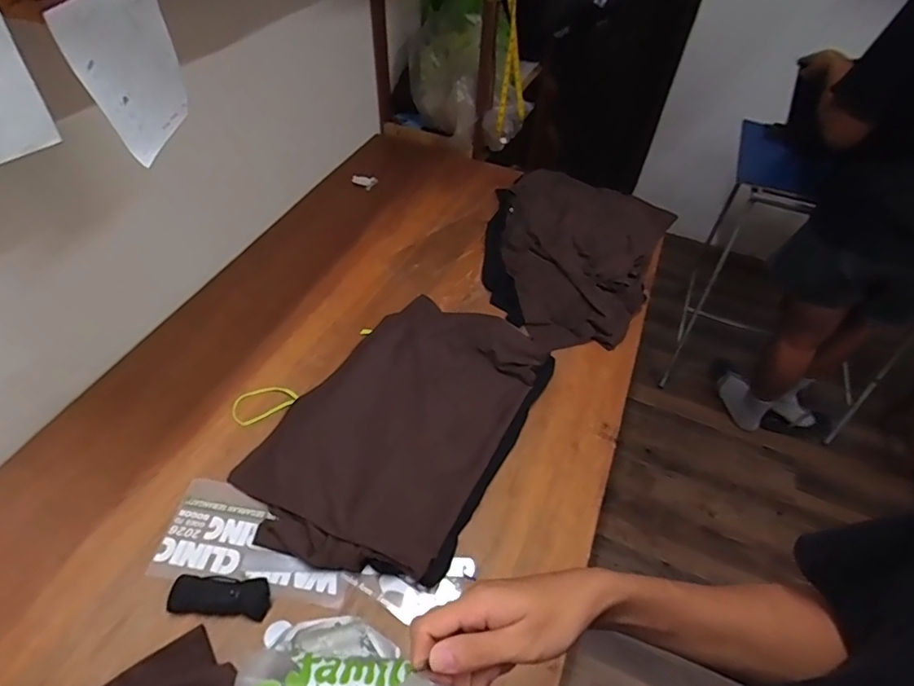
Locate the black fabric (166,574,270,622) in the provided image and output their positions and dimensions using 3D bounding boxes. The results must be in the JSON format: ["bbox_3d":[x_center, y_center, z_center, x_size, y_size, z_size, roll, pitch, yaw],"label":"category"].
[{"bbox_3d":[-0.322,0.343,0.701,0.129,0.029,0.047,5,49,-2],"label":"black fabric"}]

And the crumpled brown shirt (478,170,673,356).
[{"bbox_3d":[0.281,-0.240,1.233,0.430,0.111,0.595,18,50,10],"label":"crumpled brown shirt"}]

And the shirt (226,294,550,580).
[{"bbox_3d":[-0.094,0.128,0.894,0.356,0.056,0.540,25,51,16],"label":"shirt"}]

